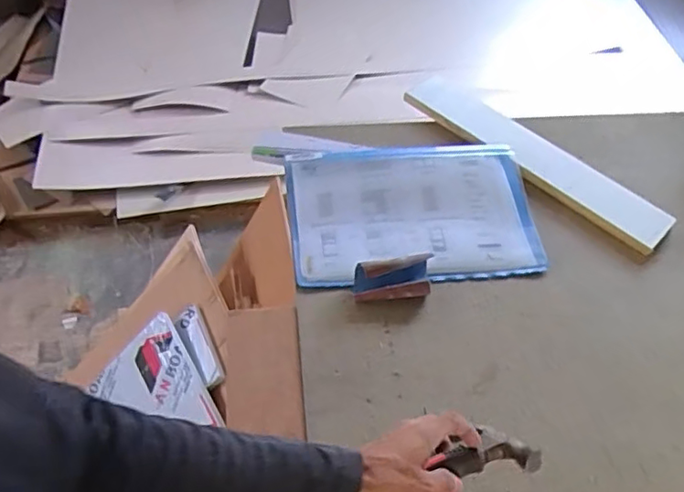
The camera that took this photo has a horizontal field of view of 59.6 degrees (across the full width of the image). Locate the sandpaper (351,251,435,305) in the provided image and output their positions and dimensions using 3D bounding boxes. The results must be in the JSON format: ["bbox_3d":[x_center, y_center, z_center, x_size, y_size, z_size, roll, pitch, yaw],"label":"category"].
[{"bbox_3d":[0.067,0.043,0.788,0.105,0.026,0.050,-9,53,-10],"label":"sandpaper"}]

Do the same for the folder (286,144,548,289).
[{"bbox_3d":[0.102,-0.053,0.876,0.355,0.023,0.229,-5,61,-5],"label":"folder"}]

